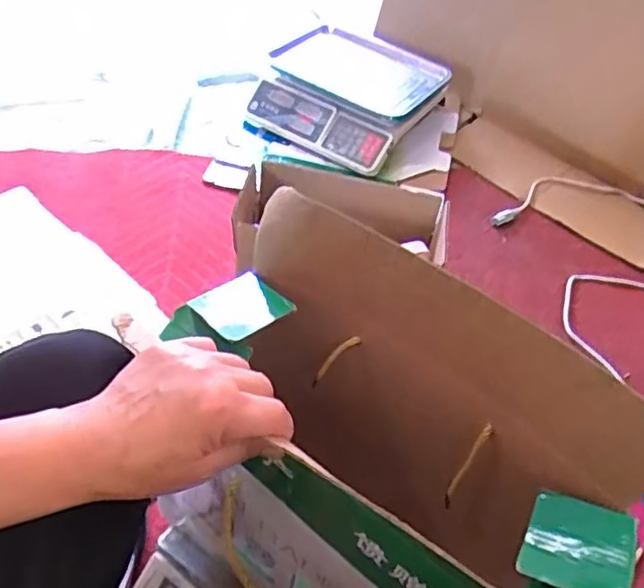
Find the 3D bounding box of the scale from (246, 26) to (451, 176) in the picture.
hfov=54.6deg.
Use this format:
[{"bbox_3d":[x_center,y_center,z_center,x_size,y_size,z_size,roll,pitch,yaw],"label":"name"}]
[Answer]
[{"bbox_3d":[0.060,-0.424,1.349,0.348,0.126,0.342,33,52,21],"label":"scale"}]

